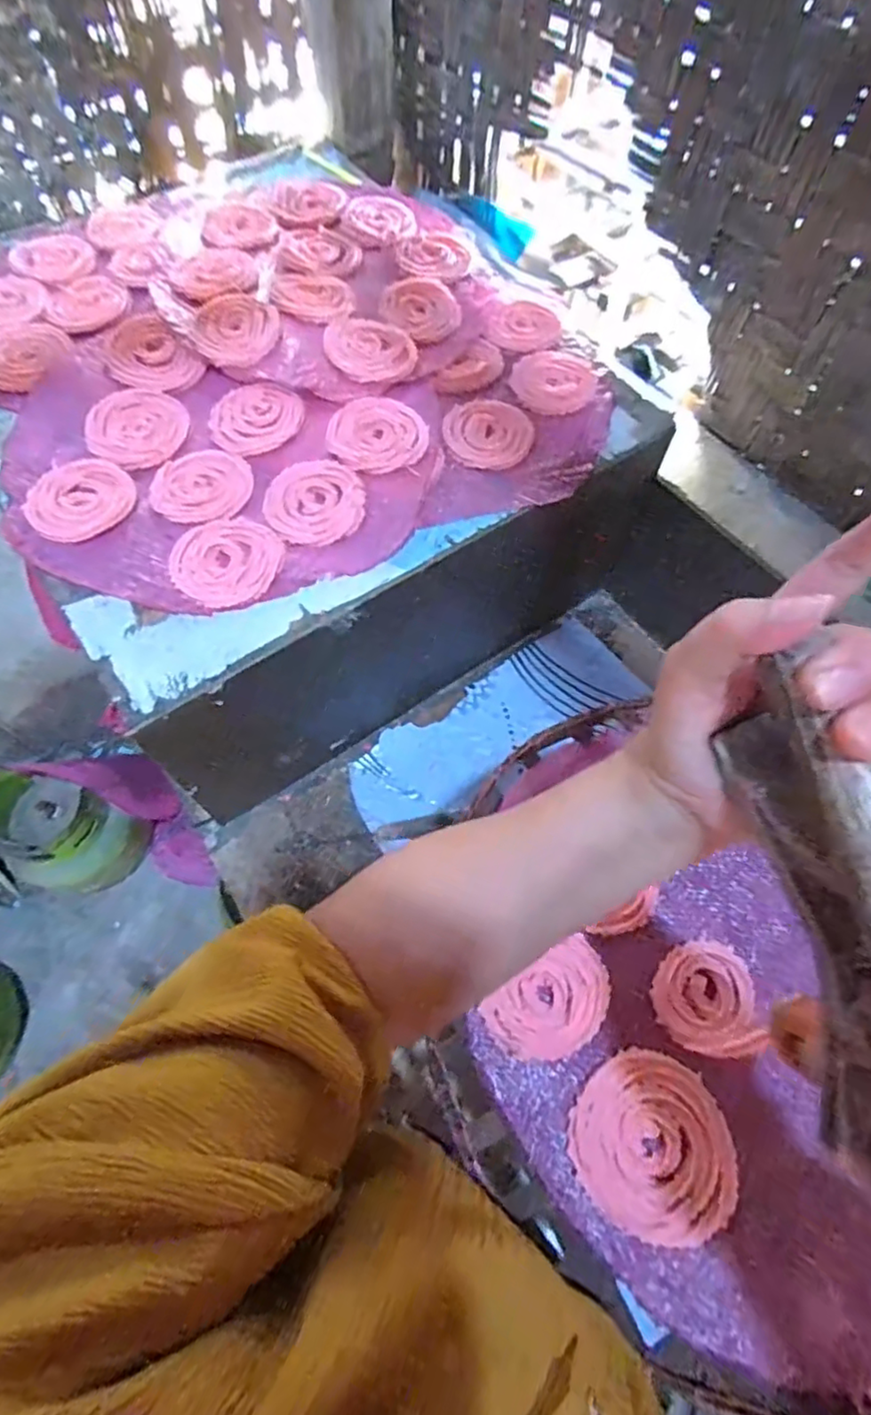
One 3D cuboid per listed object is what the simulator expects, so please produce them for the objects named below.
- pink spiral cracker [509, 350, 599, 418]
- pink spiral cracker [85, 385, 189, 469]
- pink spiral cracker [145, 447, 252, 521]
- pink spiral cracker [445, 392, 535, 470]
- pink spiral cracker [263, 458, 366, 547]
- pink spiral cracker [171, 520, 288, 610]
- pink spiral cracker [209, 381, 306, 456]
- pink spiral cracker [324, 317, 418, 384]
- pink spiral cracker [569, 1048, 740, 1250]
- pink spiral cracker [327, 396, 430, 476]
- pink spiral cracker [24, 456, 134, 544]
[{"bbox_3d":[0.108,-0.299,0.561,0.077,0.006,0.071,1,64,-2],"label":"pink spiral cracker"},{"bbox_3d":[-0.251,-0.236,0.510,0.081,0.007,0.082,1,64,-2],"label":"pink spiral cracker"},{"bbox_3d":[-0.185,-0.178,0.488,0.075,0.007,0.072,3,64,-1],"label":"pink spiral cracker"},{"bbox_3d":[0.046,-0.240,0.532,0.075,0.008,0.084,9,64,2],"label":"pink spiral cracker"},{"bbox_3d":[-0.095,-0.164,0.482,0.075,0.006,0.078,-3,64,-4],"label":"pink spiral cracker"},{"bbox_3d":[-0.156,-0.111,0.457,0.076,0.007,0.079,1,64,-2],"label":"pink spiral cracker"},{"bbox_3d":[-0.152,-0.243,0.515,0.074,0.008,0.079,1,64,-2],"label":"pink spiral cracker"},{"bbox_3d":[-0.058,-0.321,0.551,0.078,0.018,0.078,1,64,-2],"label":"pink spiral cracker"},{"bbox_3d":[0.120,0.235,0.330,0.086,0.009,0.081,1,64,-2],"label":"pink spiral cracker"},{"bbox_3d":[-0.048,-0.229,0.512,0.080,0.008,0.084,1,64,-2],"label":"pink spiral cracker"},{"bbox_3d":[-0.279,-0.166,0.475,0.077,0.010,0.076,1,64,-2],"label":"pink spiral cracker"}]

